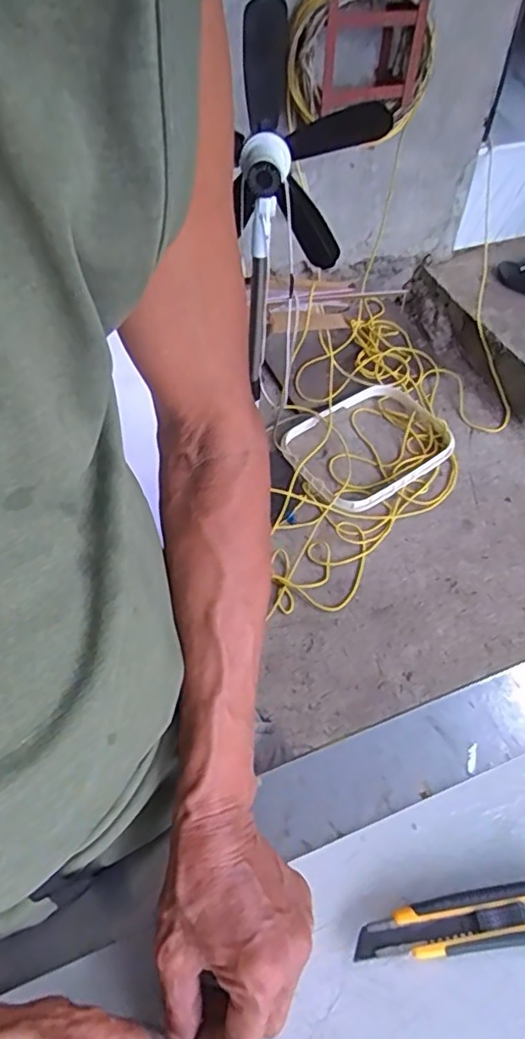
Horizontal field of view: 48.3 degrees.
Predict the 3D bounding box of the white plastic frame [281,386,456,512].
[{"bbox_3d":[0.292,-0.216,1.642,0.447,0.036,0.353,-32,60,-23],"label":"white plastic frame"}]

